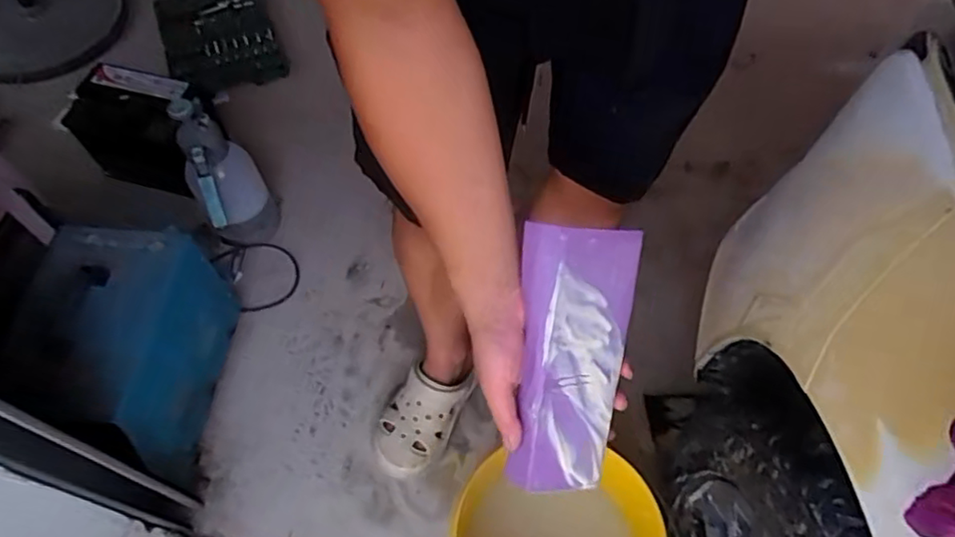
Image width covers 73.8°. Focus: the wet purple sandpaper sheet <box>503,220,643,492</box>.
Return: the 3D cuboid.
[{"bbox_3d":[0.076,0.077,0.523,0.090,0.027,0.222,5,101,3],"label":"wet purple sandpaper sheet"}]

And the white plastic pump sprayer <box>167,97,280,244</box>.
[{"bbox_3d":[-0.447,-0.153,1.149,0.127,0.307,0.157,-33,66,-16],"label":"white plastic pump sprayer"}]

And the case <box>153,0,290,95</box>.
[{"bbox_3d":[-0.648,-0.583,1.593,0.259,0.039,0.387,-21,64,-11],"label":"case"}]

